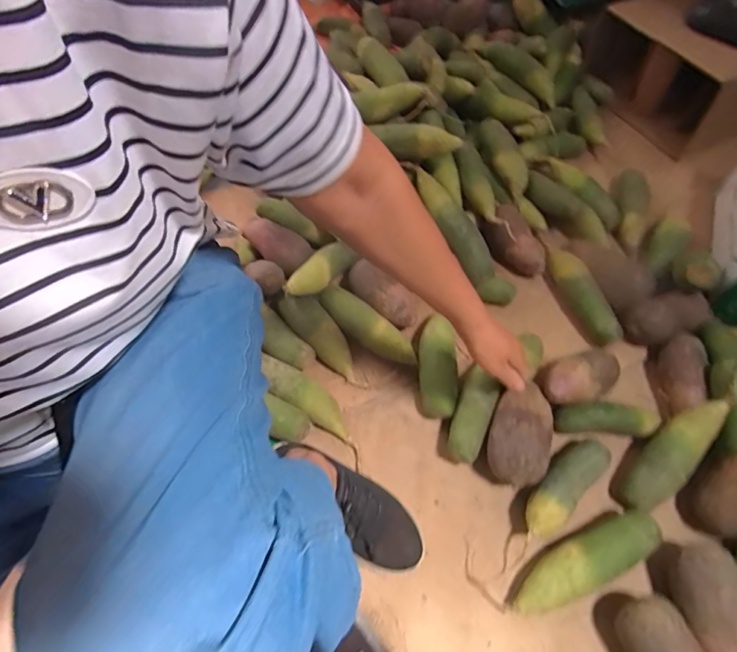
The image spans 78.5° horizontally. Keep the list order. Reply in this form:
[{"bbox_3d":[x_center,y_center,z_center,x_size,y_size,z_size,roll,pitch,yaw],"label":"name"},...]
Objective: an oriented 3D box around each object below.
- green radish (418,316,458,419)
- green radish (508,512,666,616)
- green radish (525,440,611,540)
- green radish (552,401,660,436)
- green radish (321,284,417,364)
[{"bbox_3d":[0.107,0.059,0.706,0.065,0.048,0.166,-1,72,-3],"label":"green radish"},{"bbox_3d":[0.274,0.304,0.580,0.205,0.056,0.055,-20,61,-14],"label":"green radish"},{"bbox_3d":[0.273,0.219,0.626,0.168,0.054,0.054,-38,67,-23],"label":"green radish"},{"bbox_3d":[0.358,0.141,0.681,0.163,0.041,0.051,5,58,1],"label":"green radish"},{"bbox_3d":[-0.003,0.003,0.752,0.191,0.061,0.054,35,63,18],"label":"green radish"}]

